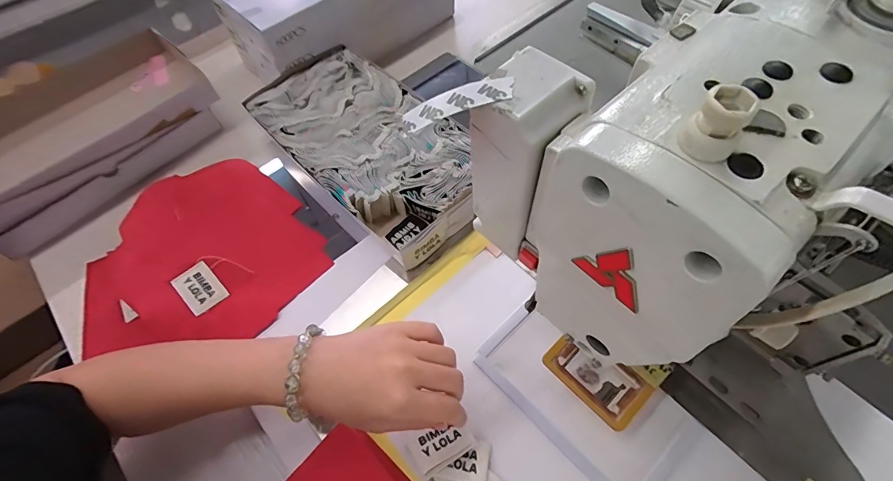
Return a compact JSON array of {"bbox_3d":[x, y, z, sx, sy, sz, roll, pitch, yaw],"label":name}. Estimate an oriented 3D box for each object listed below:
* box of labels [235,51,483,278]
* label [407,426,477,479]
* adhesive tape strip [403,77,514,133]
[{"bbox_3d":[-0.088,-0.114,0.499,0.158,0.049,0.318,-40,66,-19],"label":"box of labels"},{"bbox_3d":[-0.004,0.165,0.343,0.048,0.004,0.029,-27,63,-21],"label":"label"},{"bbox_3d":[0.005,-0.069,0.211,0.056,0.008,0.014,-17,57,11],"label":"adhesive tape strip"}]

